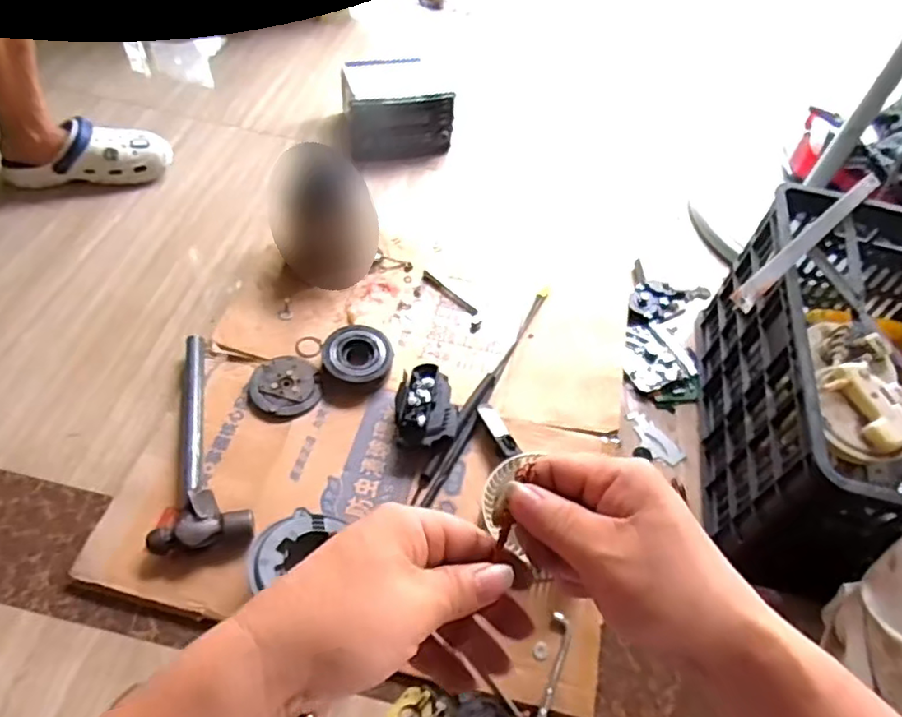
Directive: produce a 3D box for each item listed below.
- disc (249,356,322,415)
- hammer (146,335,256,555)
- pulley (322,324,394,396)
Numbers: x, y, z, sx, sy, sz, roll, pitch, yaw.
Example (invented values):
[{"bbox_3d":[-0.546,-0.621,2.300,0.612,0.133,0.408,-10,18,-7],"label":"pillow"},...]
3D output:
[{"bbox_3d":[-0.247,0.040,0.933,0.093,0.008,0.101,2,52,-3],"label":"disc"},{"bbox_3d":[-0.349,0.103,0.847,0.119,0.053,0.340,-14,55,-14],"label":"hammer"},{"bbox_3d":[-0.142,0.002,0.962,0.103,0.041,0.110,2,52,-3],"label":"pulley"}]

